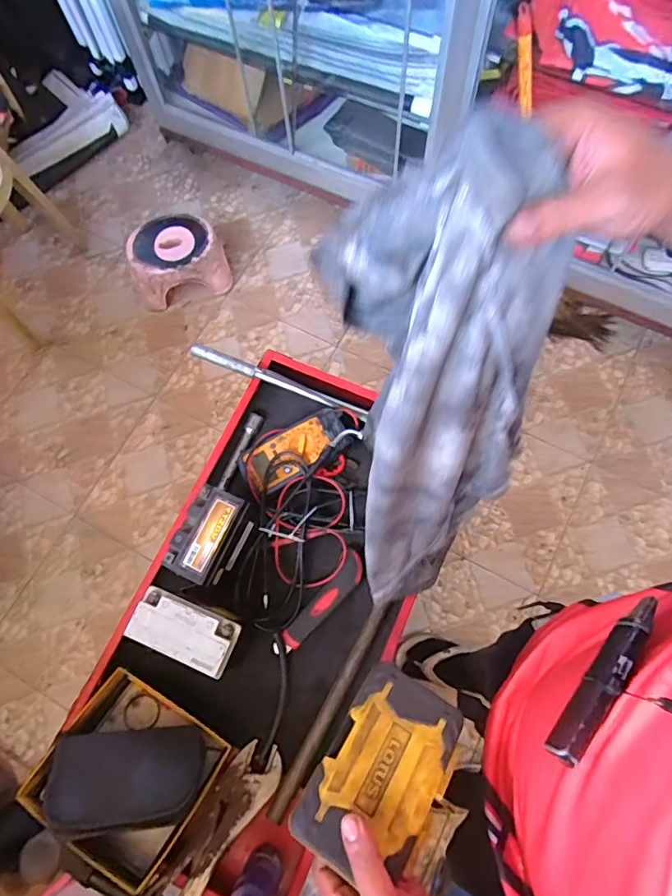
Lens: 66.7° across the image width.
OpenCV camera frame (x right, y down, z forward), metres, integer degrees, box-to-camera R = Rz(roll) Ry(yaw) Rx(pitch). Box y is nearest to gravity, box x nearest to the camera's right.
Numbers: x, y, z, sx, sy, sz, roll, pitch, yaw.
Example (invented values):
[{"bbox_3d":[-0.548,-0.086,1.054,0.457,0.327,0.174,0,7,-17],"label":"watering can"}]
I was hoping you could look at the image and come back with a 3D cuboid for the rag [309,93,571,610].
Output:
[{"bbox_3d":[0.076,-0.019,0.426,0.143,0.432,0.075,-5,47,-2],"label":"rag"}]

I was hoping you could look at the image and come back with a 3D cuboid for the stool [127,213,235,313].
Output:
[{"bbox_3d":[-0.493,-0.581,1.601,0.288,0.207,0.170,-25,73,-6],"label":"stool"}]

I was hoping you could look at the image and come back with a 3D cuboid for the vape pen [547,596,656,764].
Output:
[{"bbox_3d":[0.167,0.139,0.313,0.015,0.021,0.116,40,77,13],"label":"vape pen"}]

